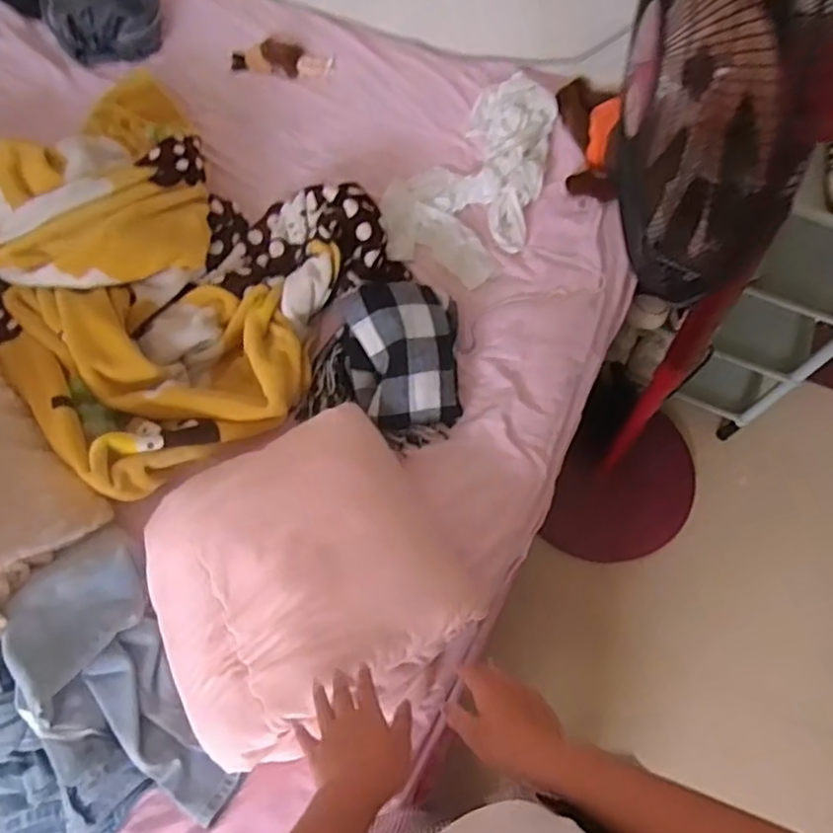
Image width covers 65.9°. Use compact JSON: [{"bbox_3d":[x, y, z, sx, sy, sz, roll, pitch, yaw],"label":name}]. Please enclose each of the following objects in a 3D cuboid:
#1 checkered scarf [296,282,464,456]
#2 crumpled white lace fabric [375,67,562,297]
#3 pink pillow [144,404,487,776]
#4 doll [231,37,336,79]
[{"bbox_3d":[-0.046,-0.086,0.984,0.238,0.091,0.244,6,65,0],"label":"checkered scarf"},{"bbox_3d":[0.125,-0.448,1.170,0.253,0.061,0.456,34,68,12],"label":"crumpled white lace fabric"},{"bbox_3d":[-0.143,0.202,0.817,0.359,0.113,0.363,-25,69,-14],"label":"pink pillow"},{"bbox_3d":[-0.271,-0.737,1.305,0.199,0.033,0.090,5,65,-1],"label":"doll"}]

